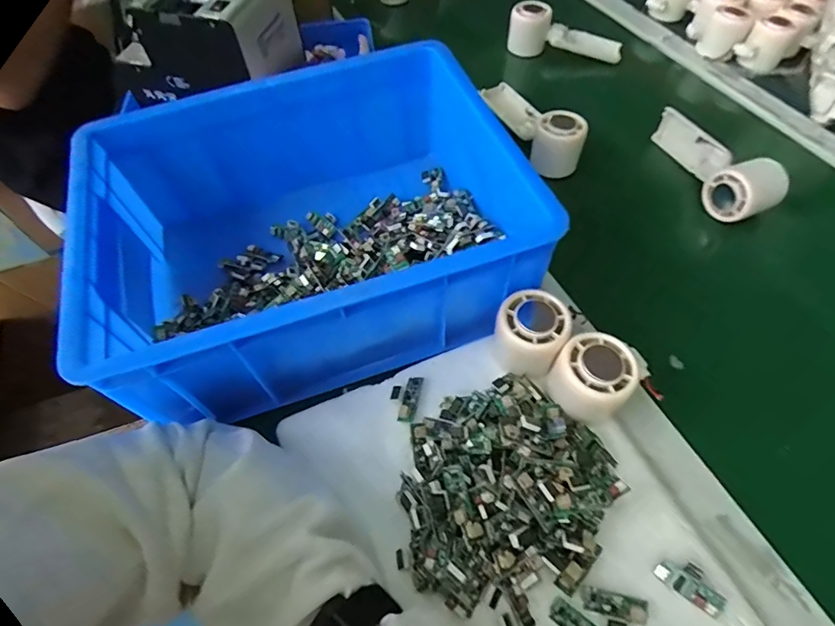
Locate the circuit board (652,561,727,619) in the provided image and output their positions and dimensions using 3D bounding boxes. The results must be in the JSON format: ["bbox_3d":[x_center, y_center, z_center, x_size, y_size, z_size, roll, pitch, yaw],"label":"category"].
[{"bbox_3d":[0.178,0.175,0.302,0.043,0.005,0.020,32,63,21],"label":"circuit board"}]

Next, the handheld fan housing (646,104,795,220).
[{"bbox_3d":[0.328,-0.173,0.523,0.056,0.048,0.163,-19,58,-10],"label":"handheld fan housing"}]

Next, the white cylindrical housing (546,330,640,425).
[{"bbox_3d":[0.133,0.049,0.354,0.055,0.045,0.053,-1,56,1],"label":"white cylindrical housing"}]

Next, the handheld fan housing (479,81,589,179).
[{"bbox_3d":[0.137,-0.236,0.568,0.055,0.049,0.160,-22,58,-12],"label":"handheld fan housing"}]

